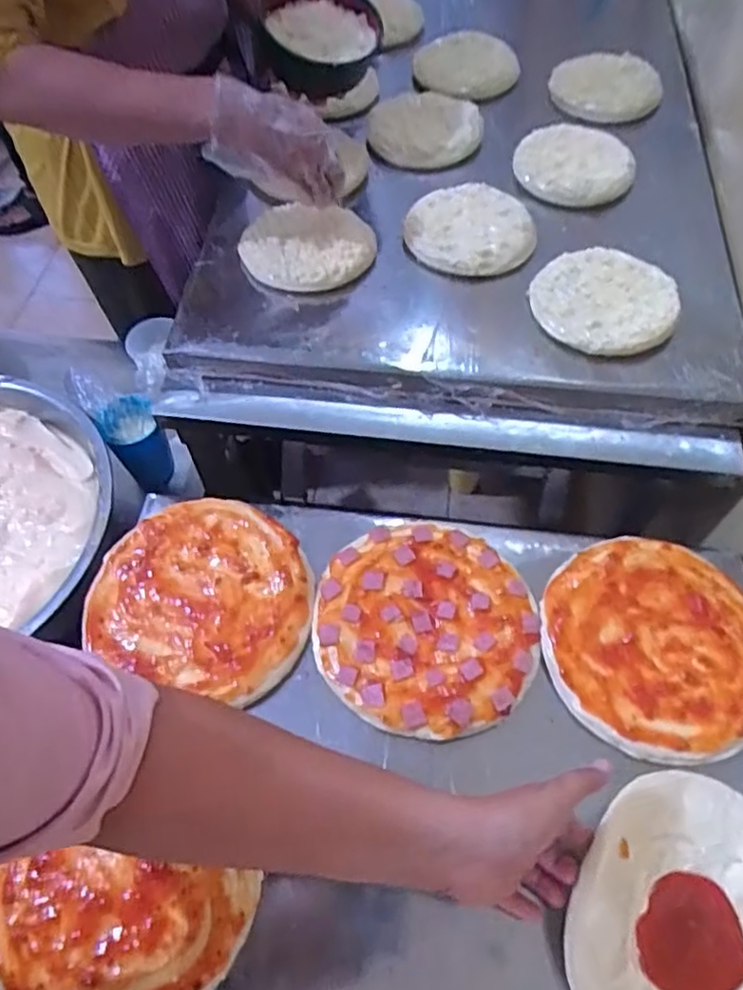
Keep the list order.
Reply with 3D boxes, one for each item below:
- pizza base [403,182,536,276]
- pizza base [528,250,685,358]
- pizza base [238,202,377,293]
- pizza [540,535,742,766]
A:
[{"bbox_3d":[0.117,-0.310,0.765,0.145,0.018,0.145,-2,59,4],"label":"pizza base"},{"bbox_3d":[0.248,-0.206,0.704,0.141,0.023,0.144,0,59,0],"label":"pizza base"},{"bbox_3d":[-0.072,-0.283,0.748,0.145,0.026,0.118,8,69,9],"label":"pizza base"},{"bbox_3d":[0.250,0.127,0.583,0.190,0.015,0.193,0,59,0],"label":"pizza"}]

